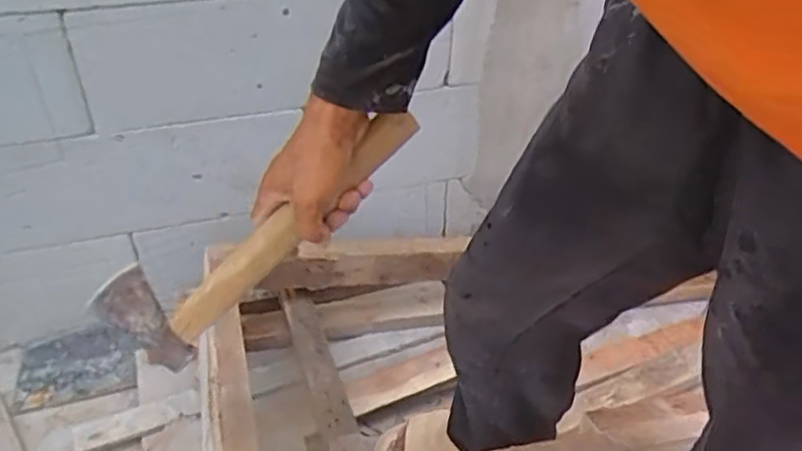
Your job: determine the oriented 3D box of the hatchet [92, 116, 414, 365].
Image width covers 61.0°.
[{"bbox_3d":[-0.117,0.004,0.602,0.311,0.082,0.054,-39,45,-5],"label":"hatchet"}]

